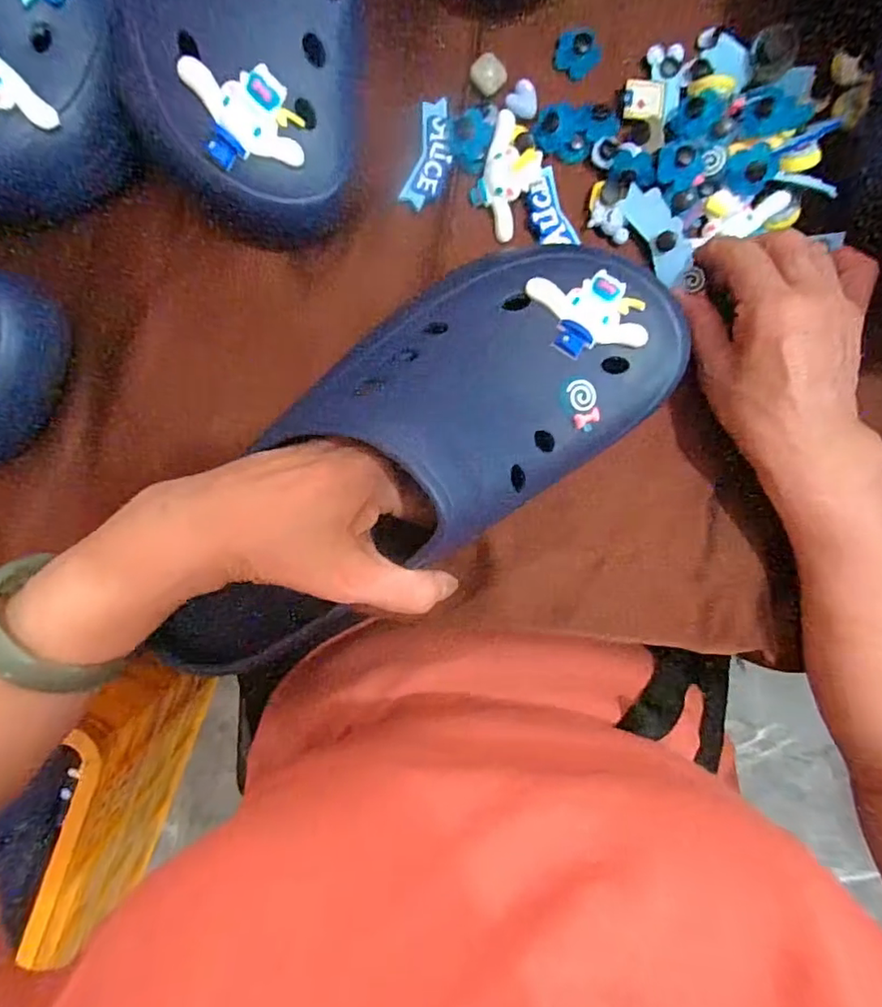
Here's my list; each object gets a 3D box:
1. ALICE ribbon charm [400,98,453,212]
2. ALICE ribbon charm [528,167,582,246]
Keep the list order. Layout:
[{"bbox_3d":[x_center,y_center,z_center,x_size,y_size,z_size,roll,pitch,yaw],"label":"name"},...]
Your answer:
[{"bbox_3d":[-0.005,-0.196,0.316,0.021,0.005,0.062,13,91,-2],"label":"ALICE ribbon charm"},{"bbox_3d":[0.061,-0.166,0.317,0.022,0.008,0.044,-20,90,-8],"label":"ALICE ribbon charm"}]

